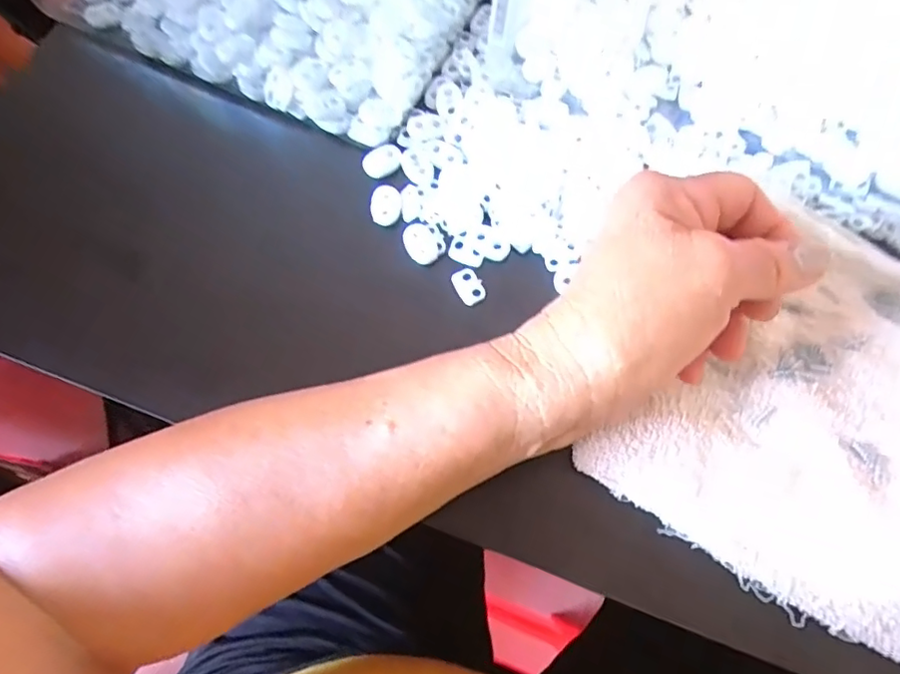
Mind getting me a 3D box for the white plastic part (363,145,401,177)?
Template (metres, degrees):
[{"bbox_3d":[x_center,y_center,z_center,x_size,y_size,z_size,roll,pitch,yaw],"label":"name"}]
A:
[{"bbox_3d":[-0.038,-0.099,0.324,0.022,0.005,0.016,-32,73,-11],"label":"white plastic part"}]

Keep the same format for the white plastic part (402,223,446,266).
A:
[{"bbox_3d":[-0.014,-0.051,0.306,0.021,0.004,0.023,0,70,0],"label":"white plastic part"}]

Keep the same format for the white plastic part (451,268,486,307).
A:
[{"bbox_3d":[0.010,-0.026,0.299,0.014,0.004,0.020,-29,72,-10],"label":"white plastic part"}]

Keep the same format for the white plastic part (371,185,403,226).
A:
[{"bbox_3d":[-0.035,-0.073,0.315,0.016,0.004,0.024,10,70,4],"label":"white plastic part"}]

